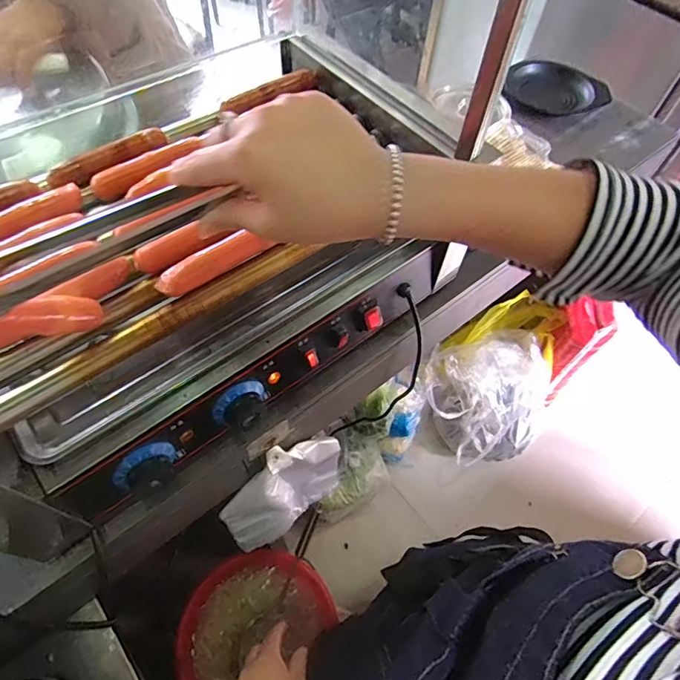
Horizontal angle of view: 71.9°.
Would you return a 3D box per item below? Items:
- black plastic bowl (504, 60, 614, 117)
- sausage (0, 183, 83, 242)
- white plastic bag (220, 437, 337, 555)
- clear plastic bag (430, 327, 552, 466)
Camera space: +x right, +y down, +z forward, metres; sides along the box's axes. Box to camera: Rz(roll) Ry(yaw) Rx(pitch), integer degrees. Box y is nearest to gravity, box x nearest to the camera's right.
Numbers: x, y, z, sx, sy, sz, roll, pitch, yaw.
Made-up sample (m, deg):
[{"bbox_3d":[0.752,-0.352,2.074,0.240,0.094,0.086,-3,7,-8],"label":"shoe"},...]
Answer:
[{"bbox_3d":[0.421,-0.498,0.925,0.170,0.041,0.183,2,58,-2],"label":"black plastic bowl"},{"bbox_3d":[-0.298,-0.109,0.429,0.123,0.018,0.022,-35,66,-22],"label":"sausage"},{"bbox_3d":[-0.079,0.215,0.676,0.181,0.229,0.051,-35,67,-22],"label":"white plastic bag"},{"bbox_3d":[0.425,0.175,1.377,0.333,0.275,0.292,-10,60,-9],"label":"clear plastic bag"}]

